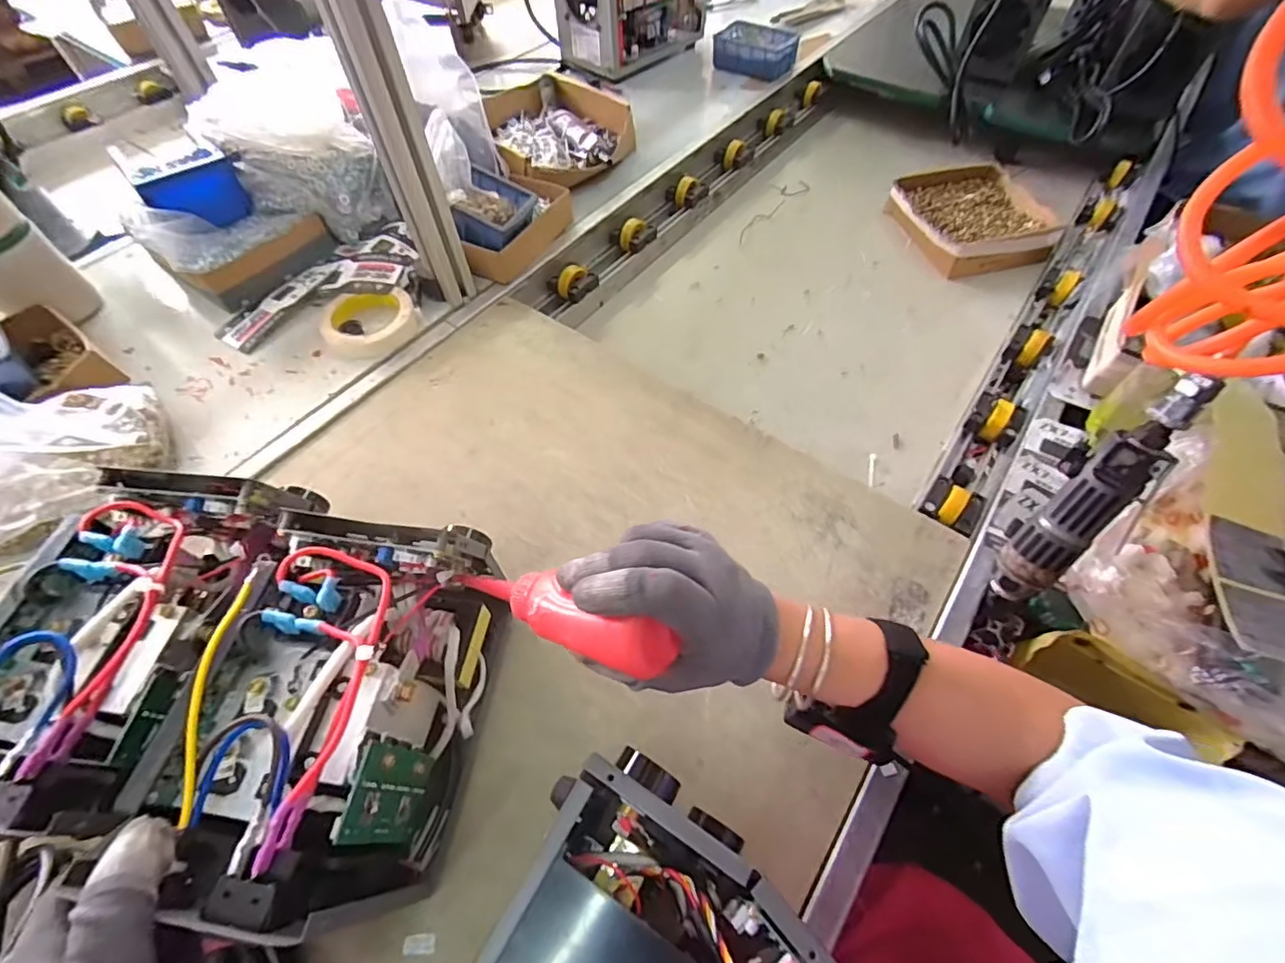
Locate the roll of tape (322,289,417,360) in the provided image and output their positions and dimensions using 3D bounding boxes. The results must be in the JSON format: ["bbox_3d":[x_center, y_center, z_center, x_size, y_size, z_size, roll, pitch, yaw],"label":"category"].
[{"bbox_3d":[-0.330,-0.191,0.658,0.107,0.026,0.107,0,57,0],"label":"roll of tape"}]

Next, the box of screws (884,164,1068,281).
[{"bbox_3d":[0.547,-0.418,0.882,0.219,0.060,0.238,-10,57,-5],"label":"box of screws"}]

